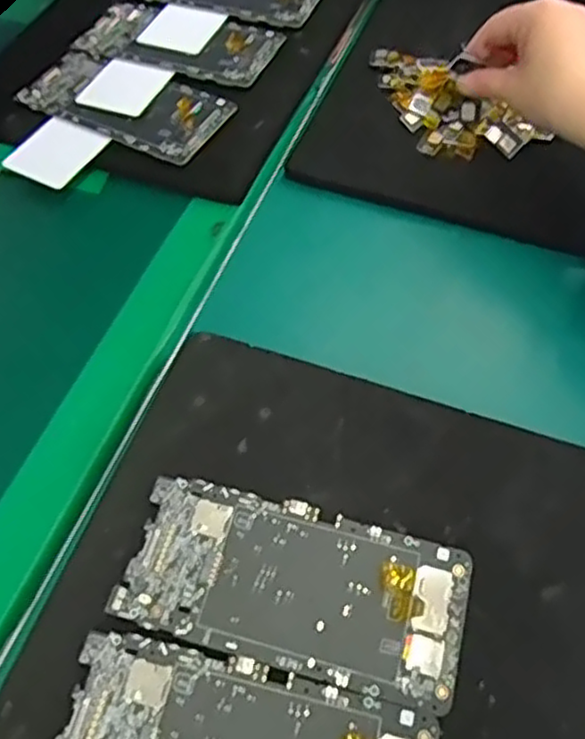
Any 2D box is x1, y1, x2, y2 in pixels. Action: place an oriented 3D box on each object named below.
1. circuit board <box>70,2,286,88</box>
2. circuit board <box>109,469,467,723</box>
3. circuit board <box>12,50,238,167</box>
[{"bbox_3d":[-0.089,-0.263,0.557,0.158,0.005,0.078,17,61,13],"label":"circuit board"},{"bbox_3d":[0.002,0.098,0.324,0.152,0.006,0.071,12,60,11],"label":"circuit board"},{"bbox_3d":[-0.126,-0.200,0.522,0.155,0.004,0.074,25,63,18],"label":"circuit board"}]

